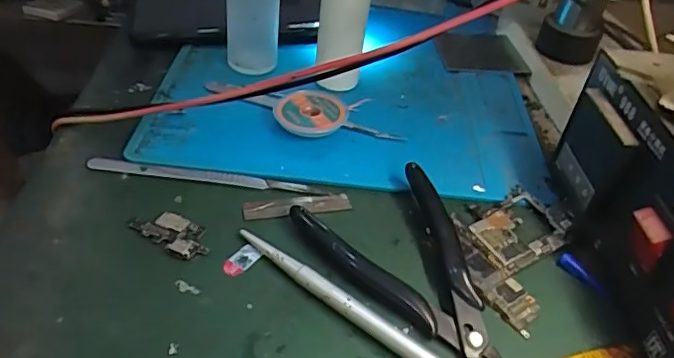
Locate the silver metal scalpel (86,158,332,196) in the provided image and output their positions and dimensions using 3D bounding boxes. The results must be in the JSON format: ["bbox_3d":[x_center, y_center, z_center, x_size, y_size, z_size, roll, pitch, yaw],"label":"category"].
[{"bbox_3d":[-0.070,-0.003,0.304,0.128,0.007,0.007,6,39,0],"label":"silver metal scalpel"}]

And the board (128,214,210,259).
[{"bbox_3d":[-0.080,0.025,0.272,0.041,0.005,0.020,26,43,22],"label":"board"}]

